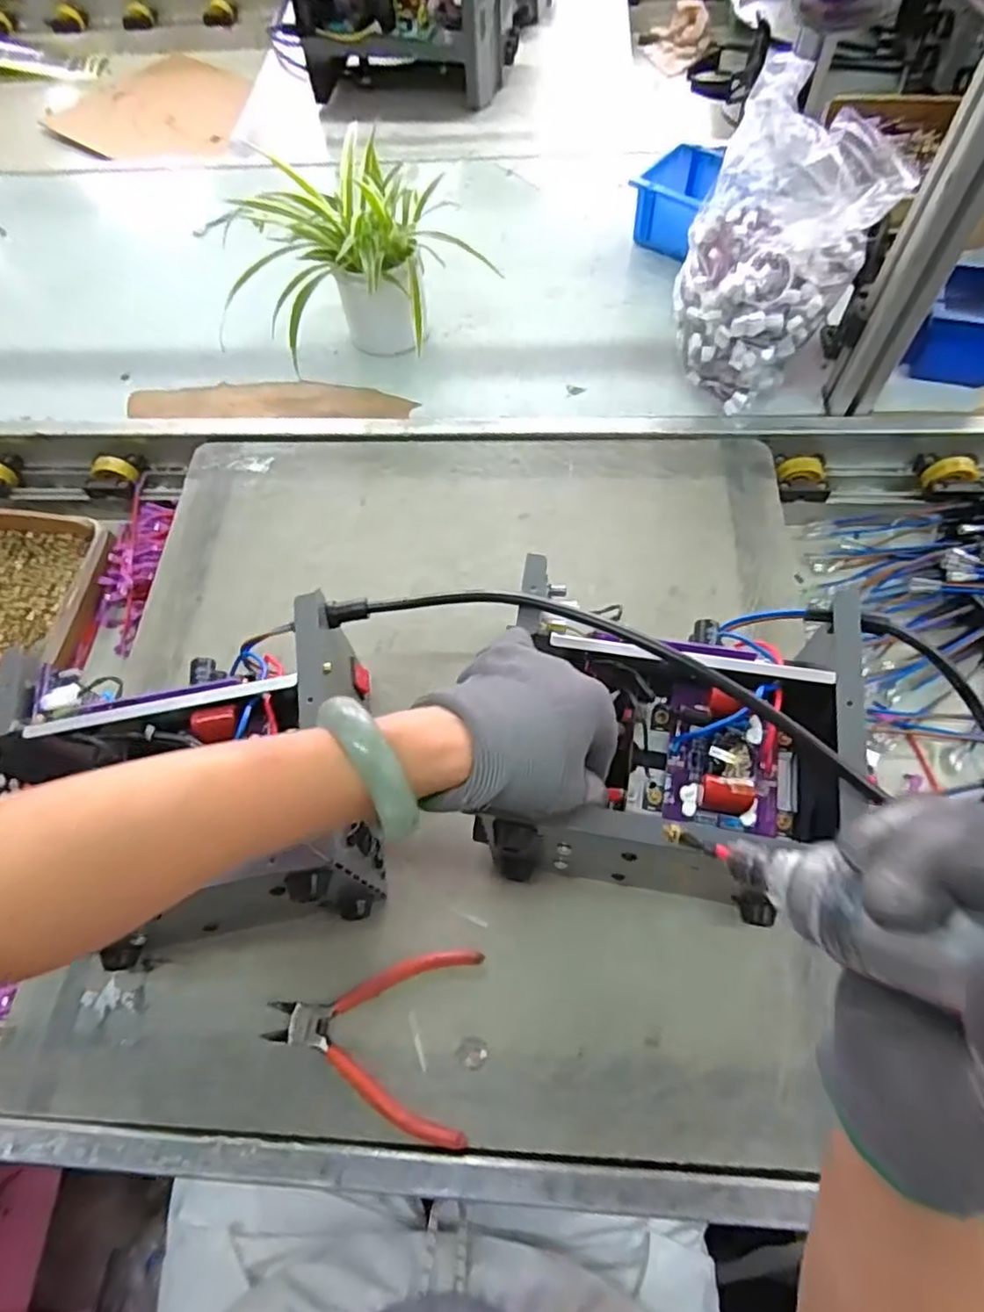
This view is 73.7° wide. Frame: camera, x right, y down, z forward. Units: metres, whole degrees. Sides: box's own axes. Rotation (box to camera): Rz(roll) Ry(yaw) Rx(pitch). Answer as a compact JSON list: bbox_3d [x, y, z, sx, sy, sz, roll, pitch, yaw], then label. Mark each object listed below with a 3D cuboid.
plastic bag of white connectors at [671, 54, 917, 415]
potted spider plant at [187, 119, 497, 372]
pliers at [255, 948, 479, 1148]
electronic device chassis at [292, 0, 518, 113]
[{"bbox_3d":[0.257,-0.361,0.613,0.157,0.207,0.156,28,69,15],"label":"plastic bag of white connectors"},{"bbox_3d":[-0.153,-0.412,0.699,0.198,0.149,0.170,19,67,12],"label":"potted spider plant"},{"bbox_3d":[-0.081,0.254,0.442,0.138,0.012,0.110,3,65,5],"label":"pliers"},{"bbox_3d":[-0.120,-0.923,0.943,0.283,0.157,0.148,8,64,8],"label":"electronic device chassis"}]

